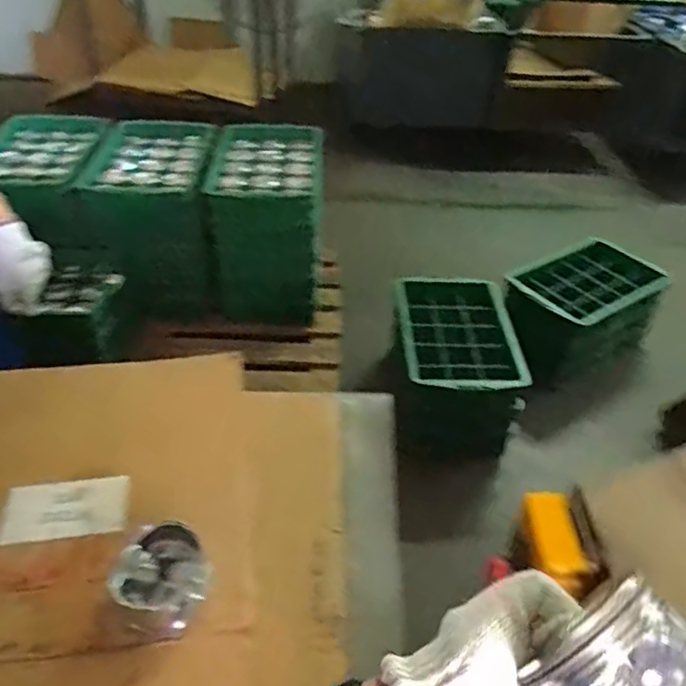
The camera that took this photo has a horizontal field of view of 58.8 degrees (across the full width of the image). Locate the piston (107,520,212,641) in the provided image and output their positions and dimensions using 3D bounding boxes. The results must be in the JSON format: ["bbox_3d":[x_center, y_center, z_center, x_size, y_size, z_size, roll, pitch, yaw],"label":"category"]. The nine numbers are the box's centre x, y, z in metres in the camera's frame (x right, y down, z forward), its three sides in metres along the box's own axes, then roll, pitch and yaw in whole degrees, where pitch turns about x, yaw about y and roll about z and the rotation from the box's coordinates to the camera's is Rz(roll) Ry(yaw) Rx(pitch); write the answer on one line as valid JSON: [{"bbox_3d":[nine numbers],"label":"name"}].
[{"bbox_3d":[-0.164,0.215,0.551,0.084,0.056,0.084,0,44,0],"label":"piston"}]

